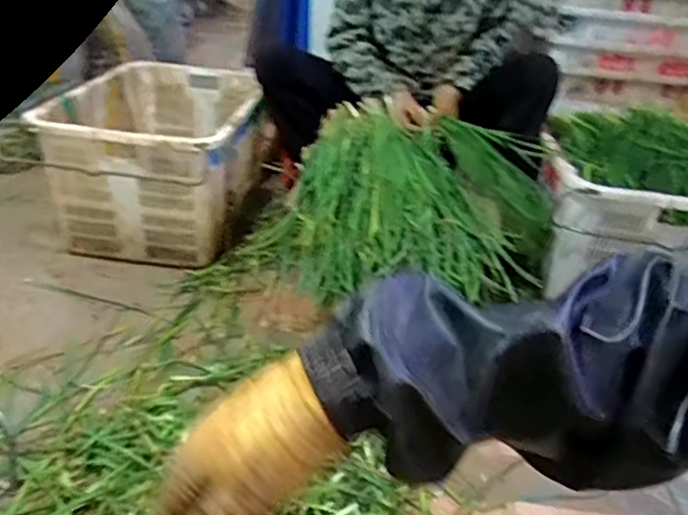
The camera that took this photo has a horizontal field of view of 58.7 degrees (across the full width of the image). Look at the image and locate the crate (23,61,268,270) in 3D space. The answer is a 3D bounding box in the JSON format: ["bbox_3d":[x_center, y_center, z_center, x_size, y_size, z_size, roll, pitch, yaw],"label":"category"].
[{"bbox_3d":[-0.491,-0.280,1.724,0.466,0.358,0.661,5,30,-3],"label":"crate"}]

